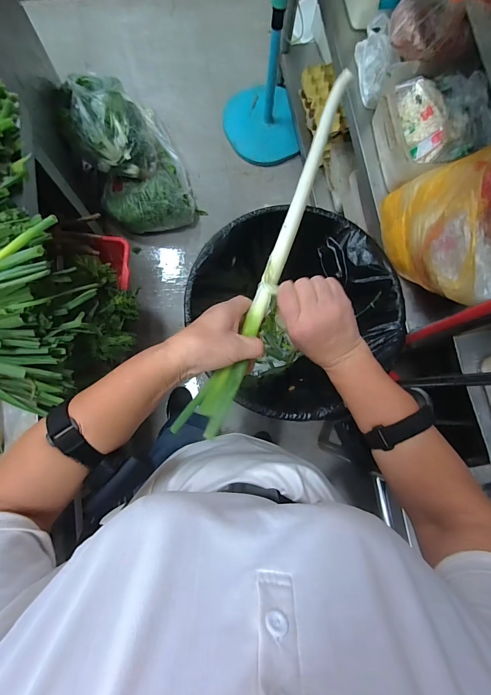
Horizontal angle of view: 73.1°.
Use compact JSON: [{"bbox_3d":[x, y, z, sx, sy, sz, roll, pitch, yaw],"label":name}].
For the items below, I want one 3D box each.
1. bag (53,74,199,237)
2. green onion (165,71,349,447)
[{"bbox_3d":[-0.470,-0.786,1.362,0.396,0.351,0.547,-22,83,-6],"label":"bag"},{"bbox_3d":[0.042,-0.147,0.421,0.049,0.030,0.533,22,77,1],"label":"green onion"}]

